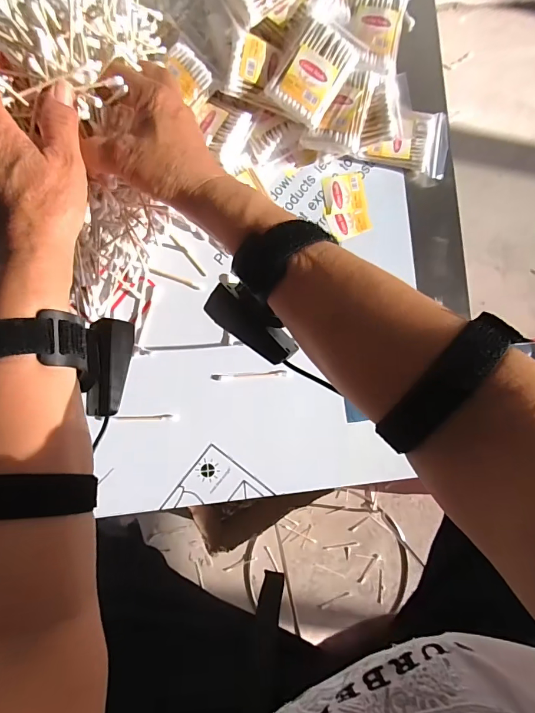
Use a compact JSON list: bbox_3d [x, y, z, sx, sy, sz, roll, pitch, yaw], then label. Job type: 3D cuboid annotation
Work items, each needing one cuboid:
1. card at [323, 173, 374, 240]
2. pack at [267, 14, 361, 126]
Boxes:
[{"bbox_3d":[0.084,-0.159,0.412,0.044,0.004,0.065,-11,89,-3],"label":"card"},{"bbox_3d":[0.042,-0.261,0.361,0.055,0.010,0.081,30,98,-13],"label":"pack"}]

